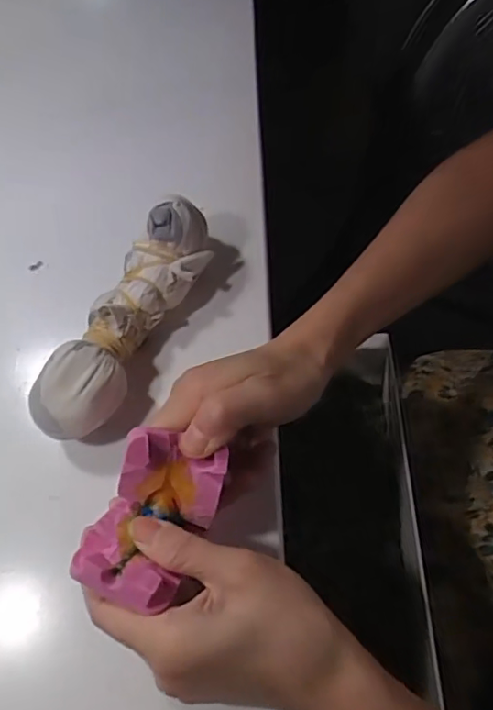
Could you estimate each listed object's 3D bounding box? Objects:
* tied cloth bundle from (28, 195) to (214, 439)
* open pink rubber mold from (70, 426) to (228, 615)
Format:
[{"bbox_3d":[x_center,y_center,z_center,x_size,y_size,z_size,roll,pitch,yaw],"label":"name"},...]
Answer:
[{"bbox_3d":[-0.070,-0.019,0.338,0.045,0.053,0.156,25,68,14],"label":"tied cloth bundle"},{"bbox_3d":[-0.043,0.072,0.255,0.047,0.041,0.072,21,64,12],"label":"open pink rubber mold"}]

